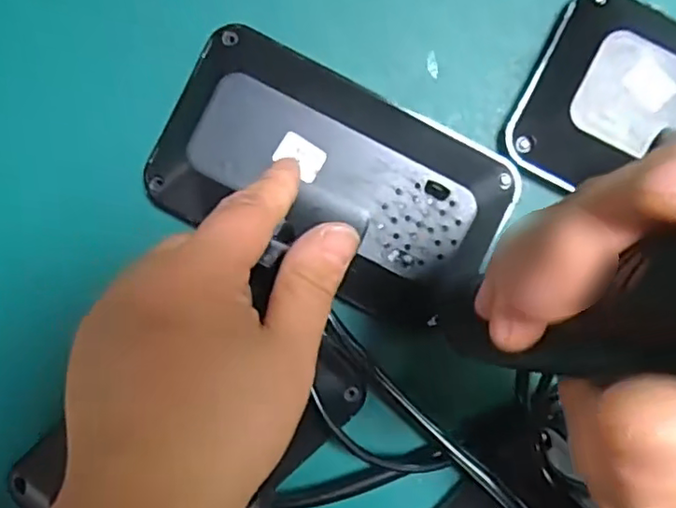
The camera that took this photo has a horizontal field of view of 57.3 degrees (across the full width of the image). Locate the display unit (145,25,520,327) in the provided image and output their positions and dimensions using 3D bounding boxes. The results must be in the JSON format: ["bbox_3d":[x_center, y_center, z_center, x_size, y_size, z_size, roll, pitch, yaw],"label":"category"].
[{"bbox_3d":[-0.003,-0.035,0.280,0.154,0.031,0.093,25,91,0],"label":"display unit"}]

